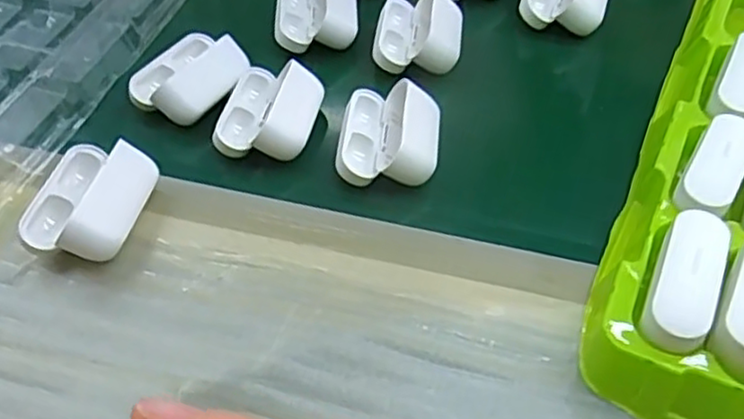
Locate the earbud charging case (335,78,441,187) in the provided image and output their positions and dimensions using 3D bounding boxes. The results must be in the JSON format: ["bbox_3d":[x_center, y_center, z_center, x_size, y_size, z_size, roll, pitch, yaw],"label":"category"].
[{"bbox_3d":[0.010,-0.040,0.381,0.052,0.033,0.063,4,50,5],"label":"earbud charging case"}]

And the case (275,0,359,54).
[{"bbox_3d":[-0.037,-0.131,0.459,0.053,0.028,0.063,-4,50,-1],"label":"case"}]

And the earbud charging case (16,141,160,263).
[{"bbox_3d":[-0.141,-0.004,0.346,0.048,0.029,0.063,11,51,11],"label":"earbud charging case"}]

